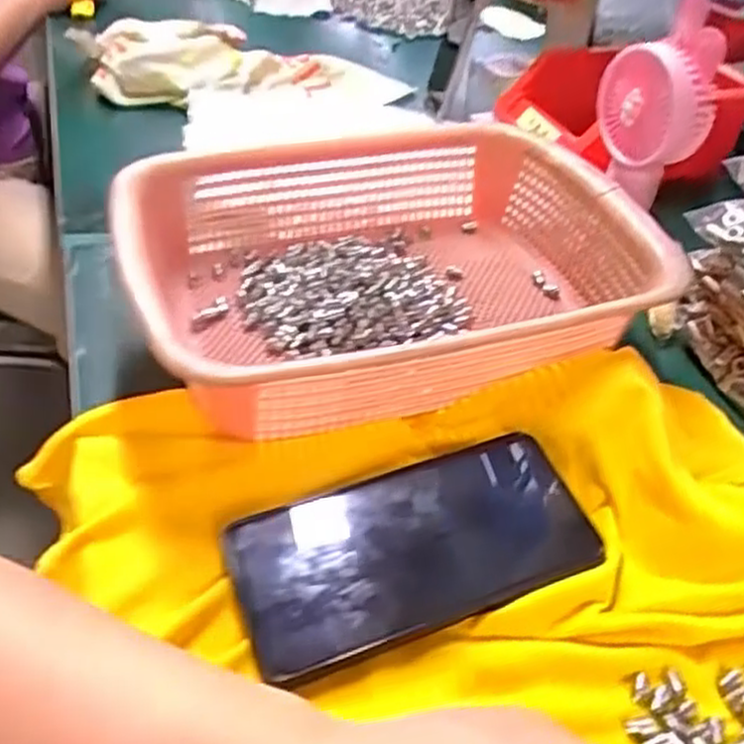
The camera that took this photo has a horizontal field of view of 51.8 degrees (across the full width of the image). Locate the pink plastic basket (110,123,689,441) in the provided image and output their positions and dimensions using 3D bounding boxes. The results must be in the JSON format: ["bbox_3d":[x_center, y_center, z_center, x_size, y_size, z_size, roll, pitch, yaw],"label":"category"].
[{"bbox_3d":[0.009,-0.062,0.455,0.292,0.069,0.214,-11,45,-16],"label":"pink plastic basket"}]

